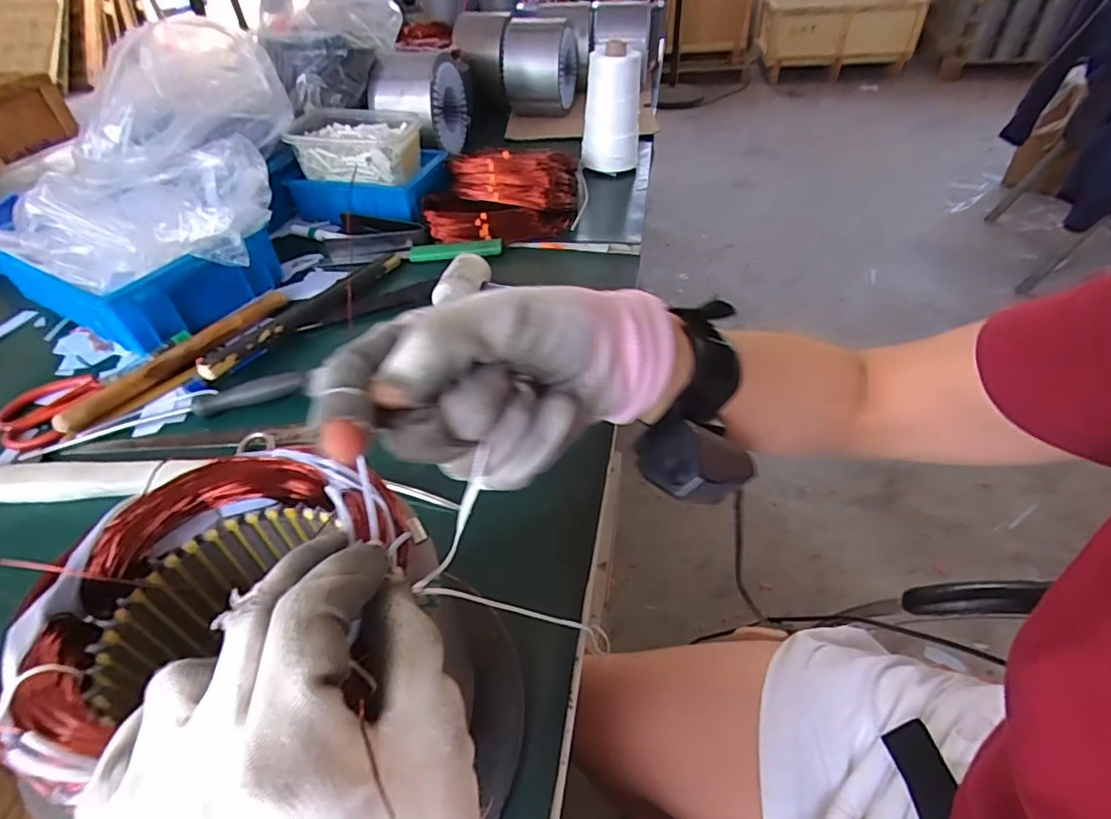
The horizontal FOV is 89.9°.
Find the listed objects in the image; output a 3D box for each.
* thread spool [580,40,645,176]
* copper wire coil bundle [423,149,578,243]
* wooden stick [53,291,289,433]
[{"bbox_3d":[0.090,-0.481,0.895,0.094,0.169,0.083,3,44,7],"label":"thread spool"},{"bbox_3d":[-0.068,-0.291,0.757,0.196,0.070,0.162,-3,44,1],"label":"copper wire coil bundle"},{"bbox_3d":[-0.385,-0.058,0.580,0.021,0.019,0.246,21,49,24],"label":"wooden stick"}]

